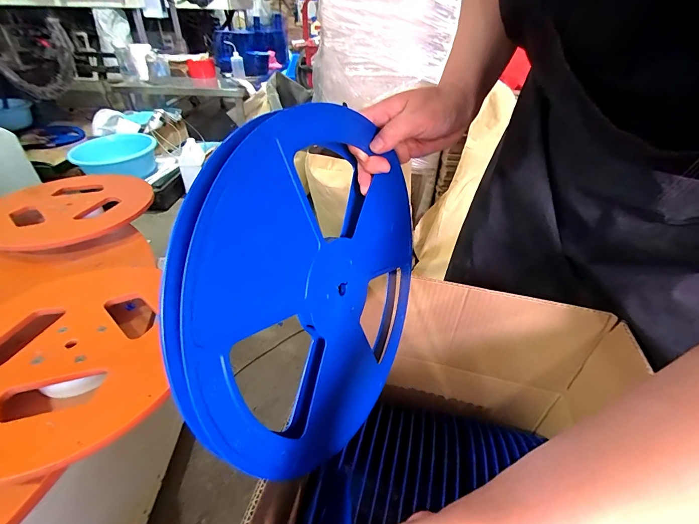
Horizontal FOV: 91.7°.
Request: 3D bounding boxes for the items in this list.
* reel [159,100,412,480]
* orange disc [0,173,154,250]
[{"bbox_3d":[-0.019,0.026,0.324,0.024,0.305,0.303,5,76,33],"label":"reel"},{"bbox_3d":[-0.532,-0.101,0.637,0.261,0.026,0.268,0,41,0],"label":"orange disc"}]

